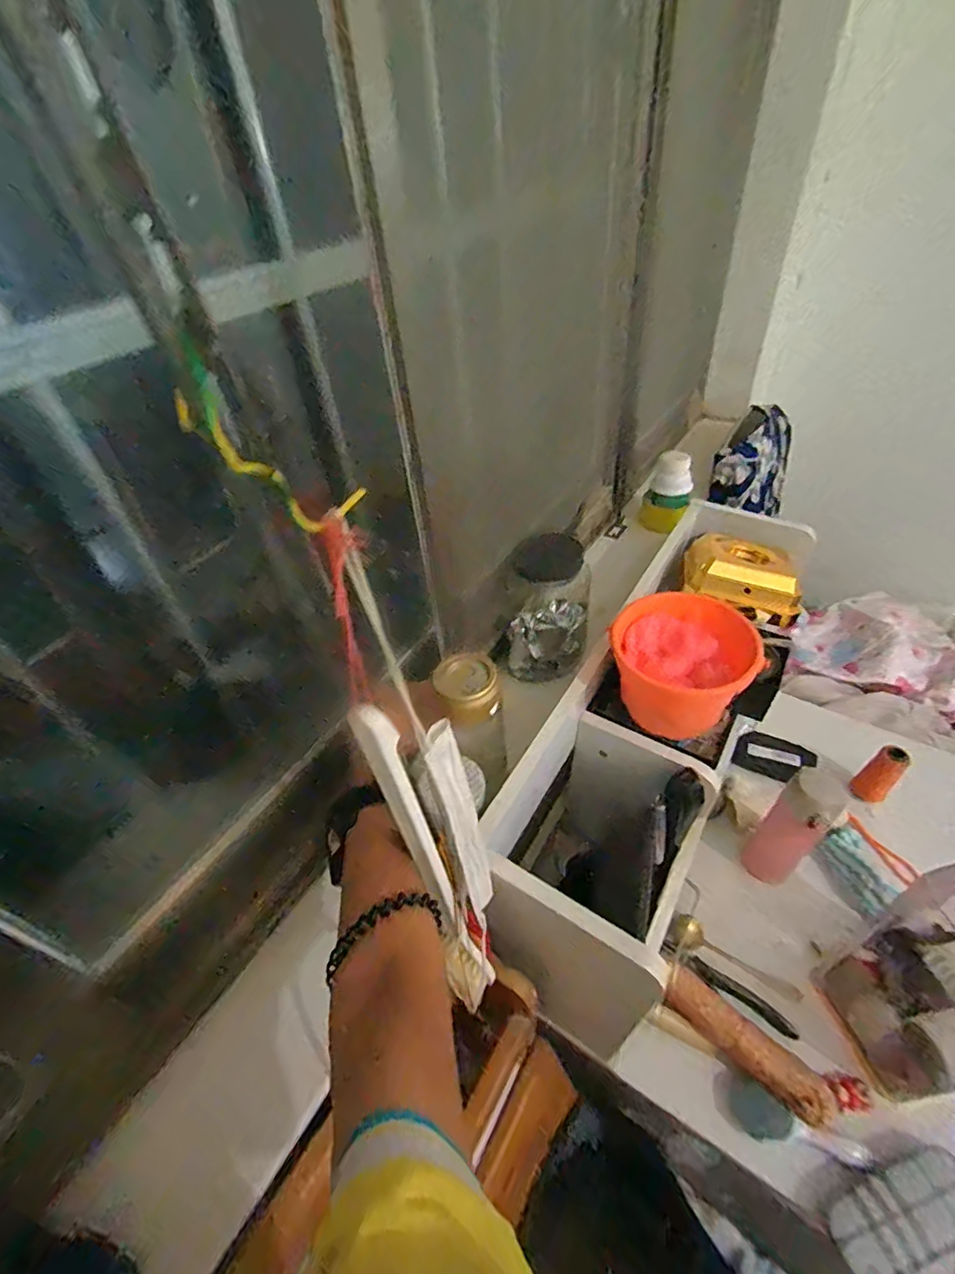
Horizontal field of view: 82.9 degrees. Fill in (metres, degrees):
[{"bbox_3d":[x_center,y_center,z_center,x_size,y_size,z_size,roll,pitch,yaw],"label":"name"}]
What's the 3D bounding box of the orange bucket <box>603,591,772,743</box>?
[{"bbox_3d":[0.226,0.034,0.616,0.145,0.114,0.121,0,43,7],"label":"orange bucket"}]

